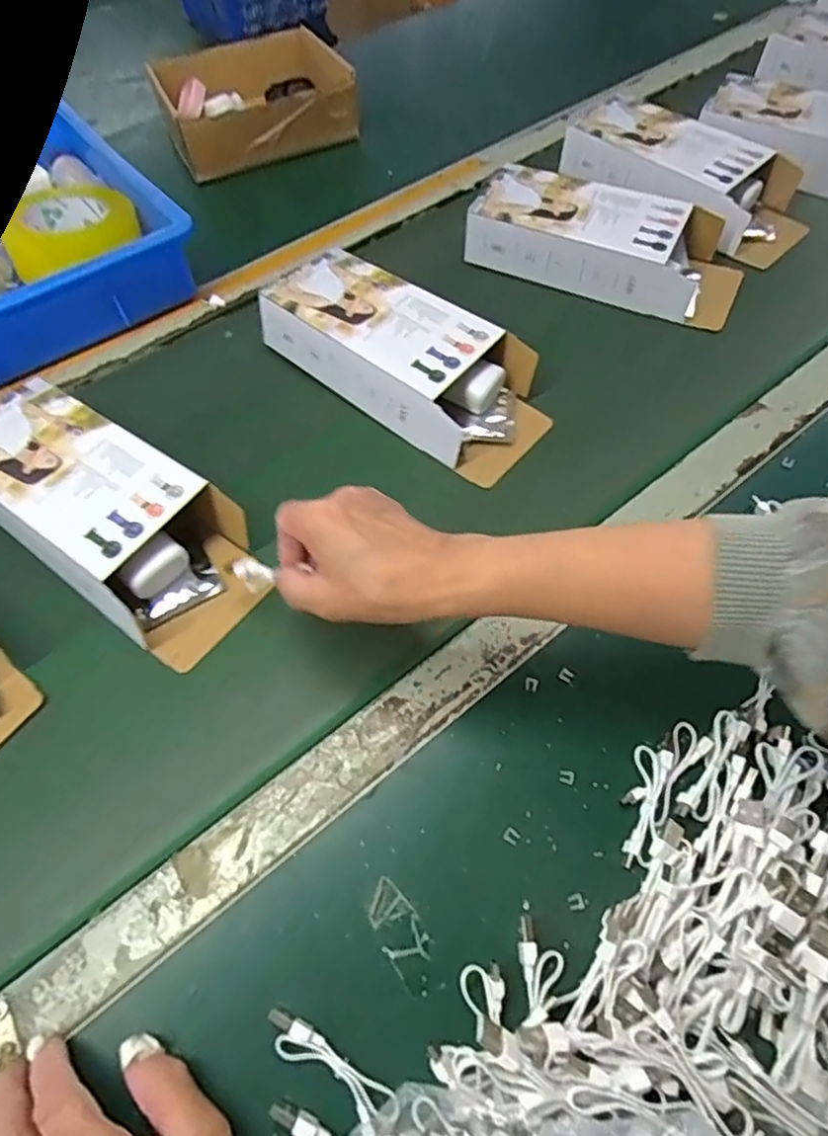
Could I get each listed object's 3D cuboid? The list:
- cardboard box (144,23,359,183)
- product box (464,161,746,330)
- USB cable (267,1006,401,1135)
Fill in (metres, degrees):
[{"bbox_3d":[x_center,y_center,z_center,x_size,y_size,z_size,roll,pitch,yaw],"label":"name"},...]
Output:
[{"bbox_3d":[-0.191,-0.569,0.782,0.202,0.061,0.191,-19,59,-10],"label":"cardboard box"},{"bbox_3d":[0.186,-0.315,0.619,0.253,0.064,0.110,20,61,15],"label":"product box"},{"bbox_3d":[-0.041,0.239,0.308,0.073,0.011,0.019,30,64,20],"label":"USB cable"}]

